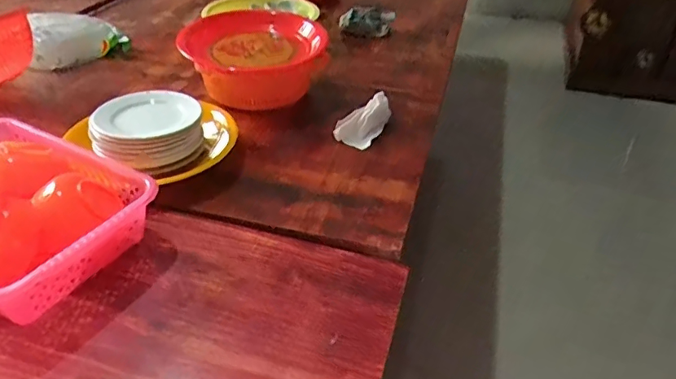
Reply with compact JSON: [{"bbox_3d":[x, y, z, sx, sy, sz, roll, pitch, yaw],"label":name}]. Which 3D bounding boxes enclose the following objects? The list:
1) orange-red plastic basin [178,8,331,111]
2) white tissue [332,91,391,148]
[{"bbox_3d":[-0.145,-0.237,0.923,0.223,0.103,0.194,9,37,8],"label":"orange-red plastic basin"},{"bbox_3d":[0.043,-0.110,0.827,0.069,0.052,0.098,24,42,27],"label":"white tissue"}]

